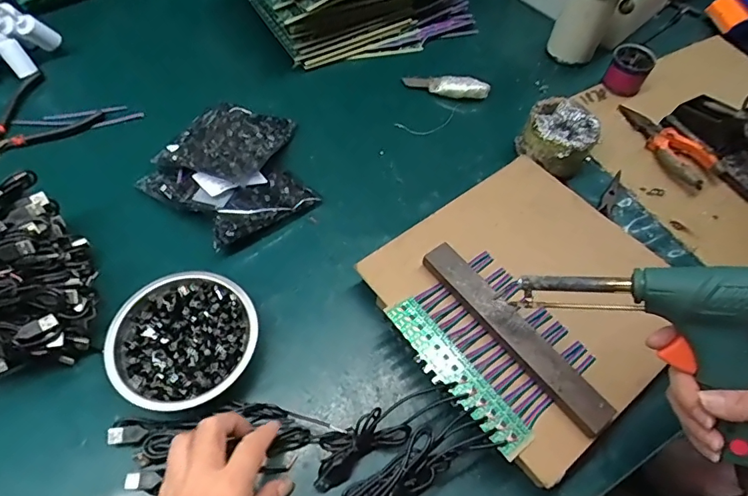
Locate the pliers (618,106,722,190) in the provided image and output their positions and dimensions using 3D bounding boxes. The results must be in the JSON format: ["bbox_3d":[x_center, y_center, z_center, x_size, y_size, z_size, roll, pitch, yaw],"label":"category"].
[{"bbox_3d":[0.388,-0.146,0.636,0.057,0.021,0.156,-16,58,-12],"label":"pliers"}]

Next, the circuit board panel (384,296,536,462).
[{"bbox_3d":[0.072,0.108,0.422,0.034,0.004,0.162,-32,66,-22],"label":"circuit board panel"}]

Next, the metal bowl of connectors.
[{"bbox_3d":[-0.176,0.089,0.447,0.122,0.042,0.124,0,56,-1],"label":"metal bowl of connectors"}]

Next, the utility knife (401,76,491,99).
[{"bbox_3d":[0.102,-0.231,0.671,0.120,0.022,0.019,11,57,6],"label":"utility knife"}]

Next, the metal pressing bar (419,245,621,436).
[{"bbox_3d":[0.126,0.075,0.435,0.032,0.019,0.207,-31,66,-22],"label":"metal pressing bar"}]

